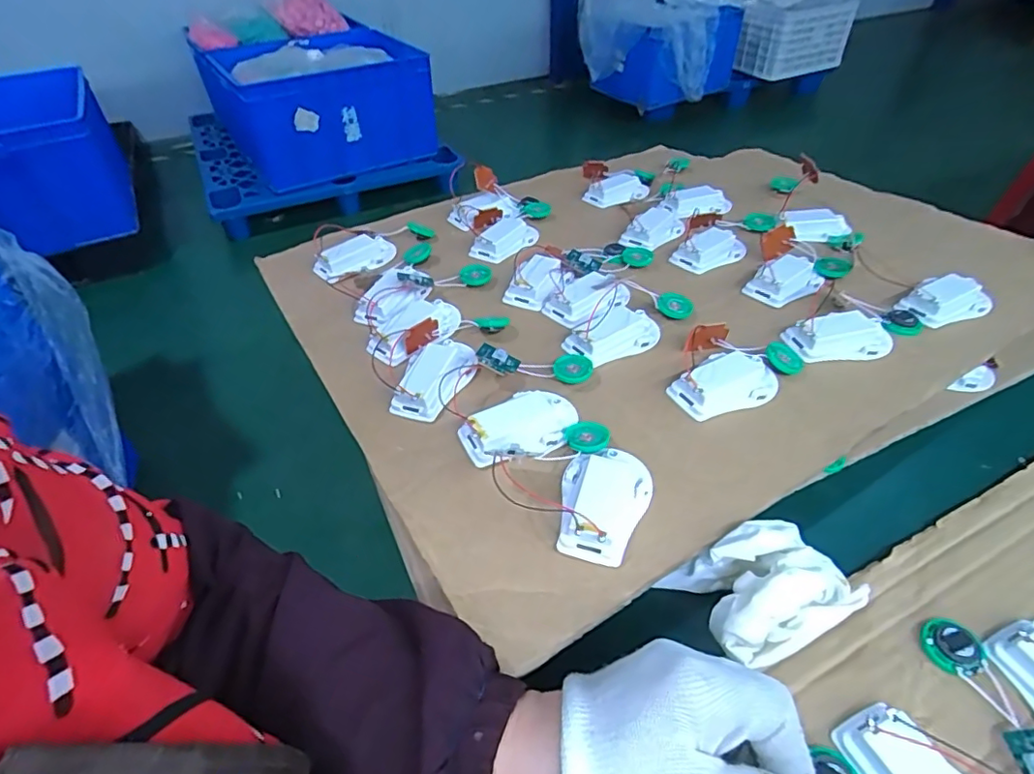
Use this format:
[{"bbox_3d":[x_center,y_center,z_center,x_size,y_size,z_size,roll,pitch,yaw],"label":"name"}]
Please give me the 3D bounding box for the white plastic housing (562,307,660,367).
[{"bbox_3d":[0.078,-0.043,0.445,0.073,0.025,0.045,-29,50,-25],"label":"white plastic housing"}]

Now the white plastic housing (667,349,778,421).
[{"bbox_3d":[0.149,-0.003,0.400,0.074,0.022,0.037,-16,46,-14],"label":"white plastic housing"}]

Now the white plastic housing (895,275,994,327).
[{"bbox_3d":[0.346,-0.070,0.454,0.069,0.017,0.041,-21,47,-19],"label":"white plastic housing"}]

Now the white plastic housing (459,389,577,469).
[{"bbox_3d":[0.004,0.026,0.380,0.080,0.021,0.046,-20,47,-18],"label":"white plastic housing"}]

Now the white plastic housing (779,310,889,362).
[{"bbox_3d":[0.248,-0.039,0.431,0.076,0.017,0.039,-8,44,-6],"label":"white plastic housing"}]

